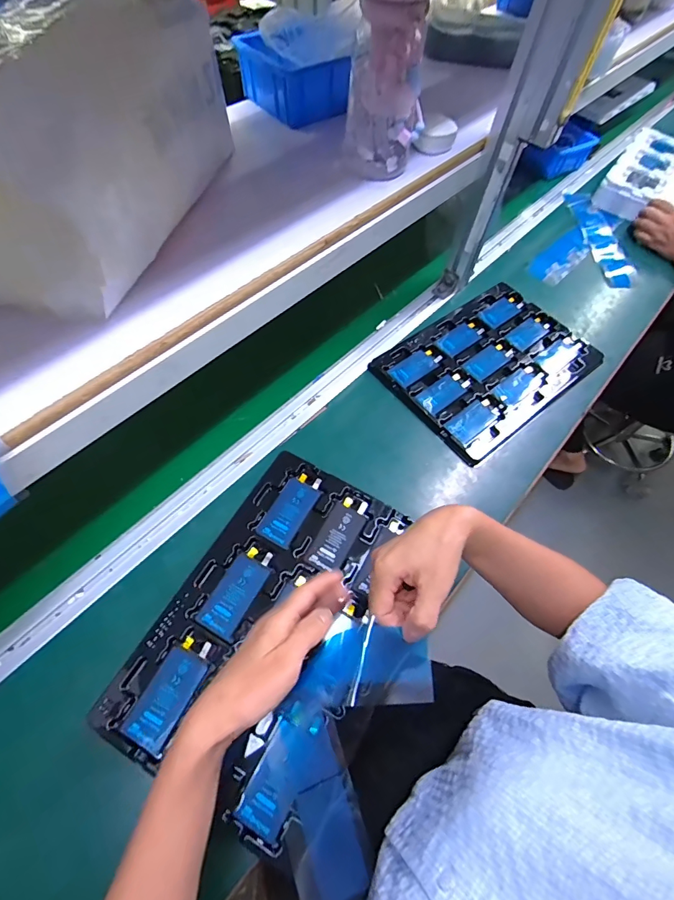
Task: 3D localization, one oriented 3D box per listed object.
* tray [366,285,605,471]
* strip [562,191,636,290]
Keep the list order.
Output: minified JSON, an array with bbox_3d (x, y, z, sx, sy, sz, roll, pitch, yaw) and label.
[{"bbox_3d":[0.250,-0.144,0.683,0.330,0.023,0.230,-35,68,-21],"label":"tray"},{"bbox_3d":[0.563,-0.458,0.890,0.076,0.014,0.321,-3,61,-5],"label":"strip"}]

